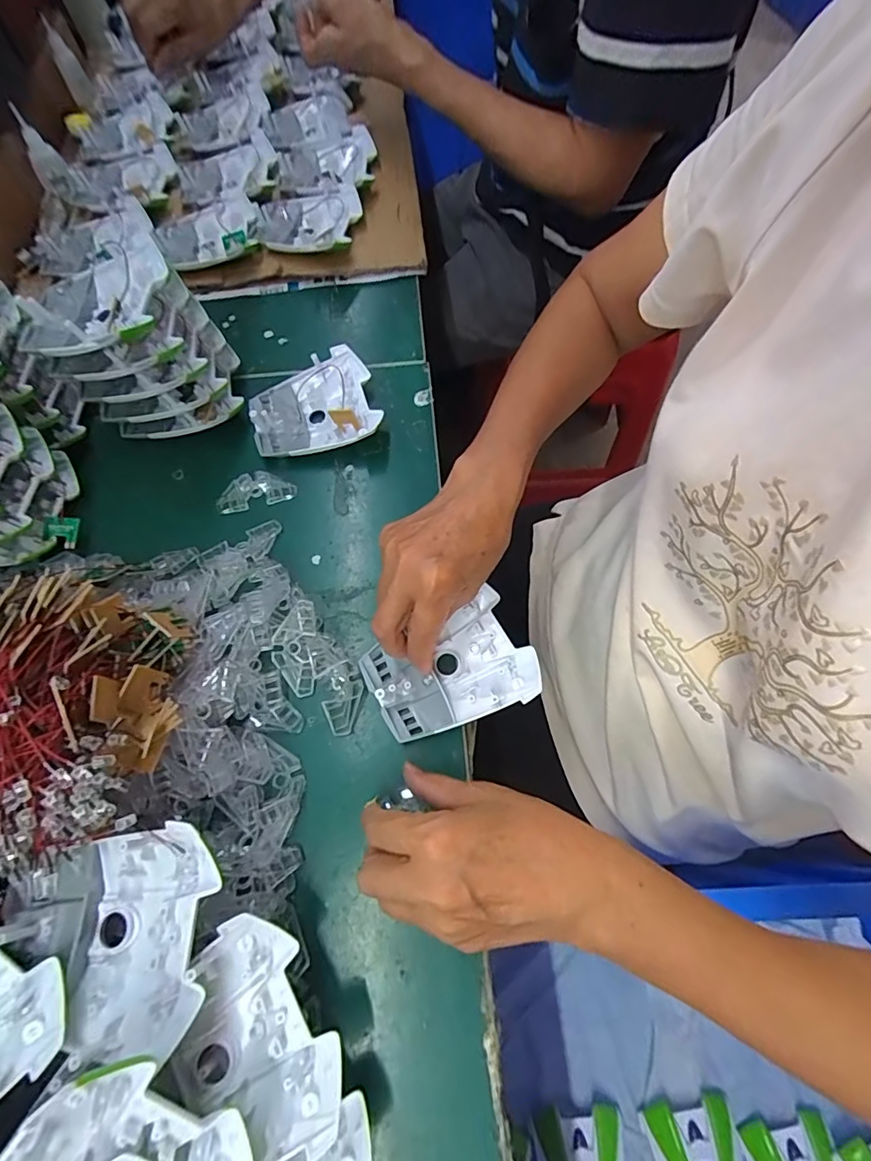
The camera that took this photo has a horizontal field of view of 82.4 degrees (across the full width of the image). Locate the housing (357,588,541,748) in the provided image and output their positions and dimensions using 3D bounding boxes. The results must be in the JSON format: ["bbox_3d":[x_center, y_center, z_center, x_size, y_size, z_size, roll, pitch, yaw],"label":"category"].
[{"bbox_3d":[0.011,0.063,0.347,0.108,0.020,0.079,-25,68,-10],"label":"housing"}]

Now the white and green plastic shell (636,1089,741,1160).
[{"bbox_3d":[0.280,0.605,0.515,0.091,0.024,0.101,-19,67,-8],"label":"white and green plastic shell"}]

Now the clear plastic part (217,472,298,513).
[{"bbox_3d":[-0.154,-0.078,0.425,0.066,0.007,0.030,-11,66,-4],"label":"clear plastic part"}]

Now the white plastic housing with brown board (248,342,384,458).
[{"bbox_3d":[-0.107,-0.151,0.441,0.110,0.029,0.090,-24,68,-10],"label":"white plastic housing with brown board"}]

